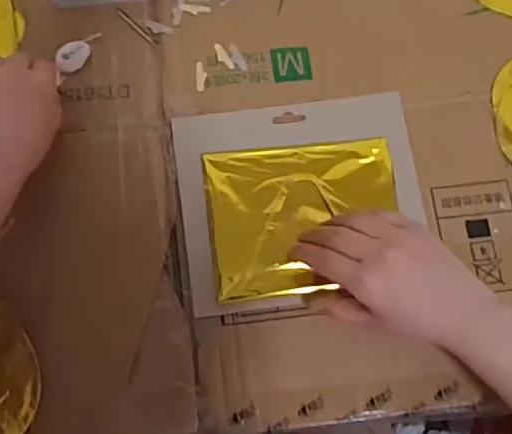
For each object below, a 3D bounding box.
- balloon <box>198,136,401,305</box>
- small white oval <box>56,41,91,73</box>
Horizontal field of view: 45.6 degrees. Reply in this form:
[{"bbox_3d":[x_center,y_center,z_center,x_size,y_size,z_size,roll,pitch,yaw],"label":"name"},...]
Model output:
[{"bbox_3d":[0.039,0.000,0.484,0.149,0.016,0.117,-6,74,-4],"label":"balloon"},{"bbox_3d":[-0.154,-0.136,0.513,0.021,0.004,0.032,38,68,-6],"label":"small white oval"}]

